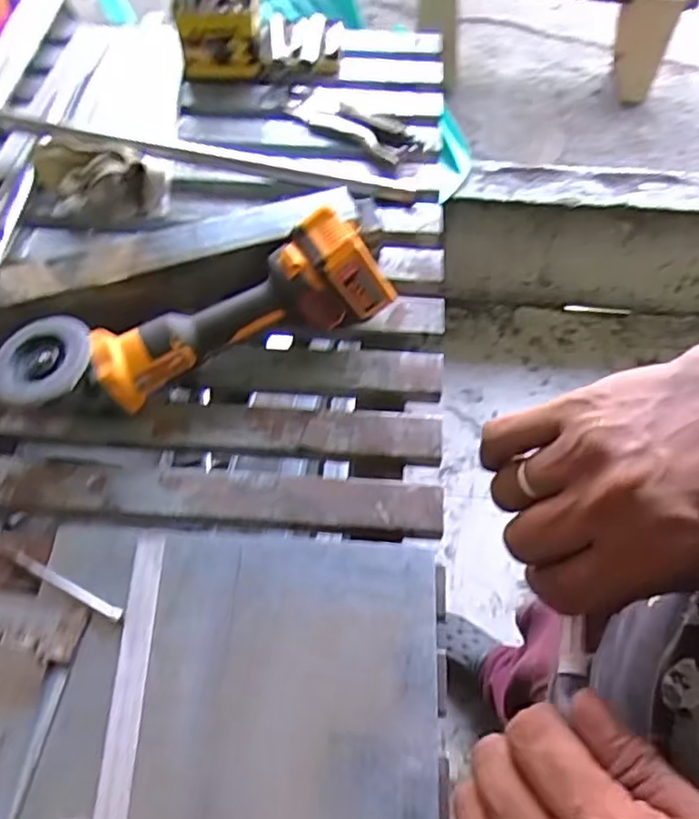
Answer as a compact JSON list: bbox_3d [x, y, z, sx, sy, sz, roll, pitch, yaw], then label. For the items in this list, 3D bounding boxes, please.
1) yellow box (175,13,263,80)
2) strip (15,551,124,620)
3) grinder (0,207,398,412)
[{"bbox_3d":[-0.186,-0.519,0.907,0.102,0.079,0.033,-12,61,-10],"label":"yellow box"},{"bbox_3d":[-0.245,0.153,0.556,0.113,0.004,0.010,25,62,11],"label":"strip"},{"bbox_3d":[-0.144,-0.087,0.635,0.387,0.119,0.094,-26,63,-15],"label":"grinder"}]

